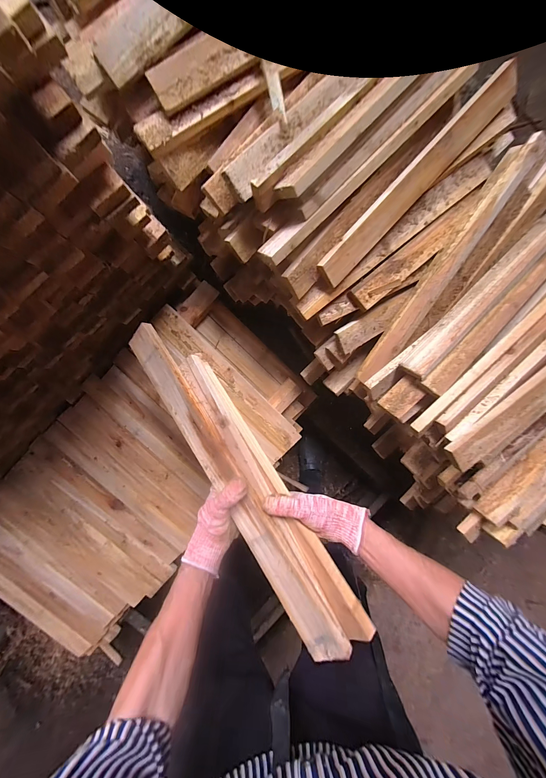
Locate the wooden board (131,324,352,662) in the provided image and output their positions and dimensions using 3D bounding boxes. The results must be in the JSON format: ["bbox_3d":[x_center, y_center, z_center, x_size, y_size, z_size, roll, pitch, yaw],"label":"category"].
[{"bbox_3d":[-0.073,0.129,0.424,0.056,0.022,0.551,-34,79,-1],"label":"wooden board"}]

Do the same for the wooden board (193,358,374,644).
[{"bbox_3d":[-0.004,0.145,0.427,0.038,0.029,0.464,-33,80,-1],"label":"wooden board"}]

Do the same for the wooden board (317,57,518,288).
[{"bbox_3d":[0.271,-0.389,0.516,0.500,0.021,0.072,-47,126,1],"label":"wooden board"}]

